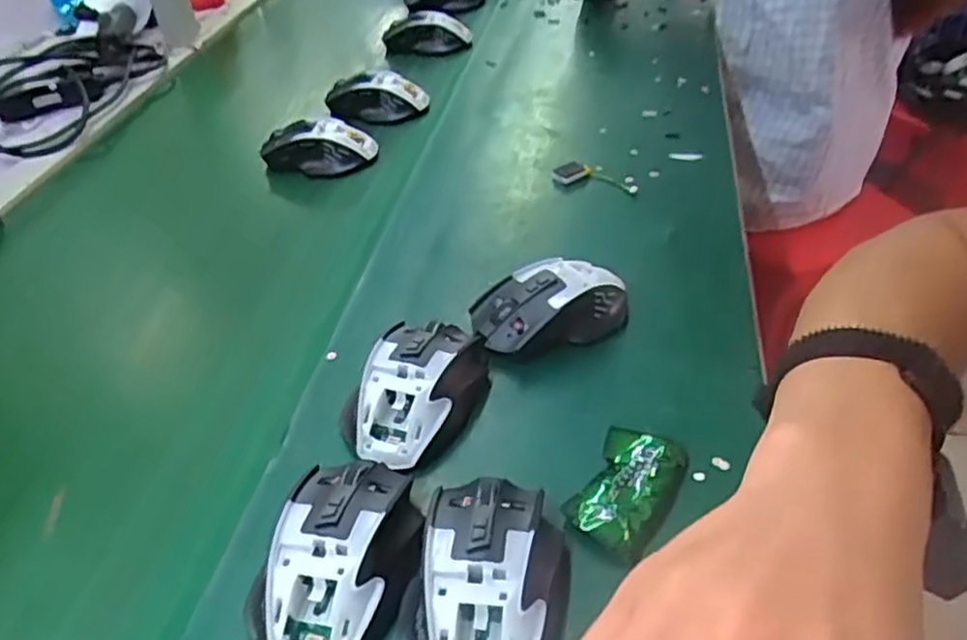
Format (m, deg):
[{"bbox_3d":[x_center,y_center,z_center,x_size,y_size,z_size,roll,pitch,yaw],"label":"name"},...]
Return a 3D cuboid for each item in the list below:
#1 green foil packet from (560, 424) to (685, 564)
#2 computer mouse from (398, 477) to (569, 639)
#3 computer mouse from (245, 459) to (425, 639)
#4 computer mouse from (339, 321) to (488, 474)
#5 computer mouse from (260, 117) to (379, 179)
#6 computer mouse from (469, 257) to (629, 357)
[{"bbox_3d":[0.081,0.098,0.408,0.049,0.025,0.081,18,49,27],"label":"green foil packet"},{"bbox_3d":[0.002,0.127,0.355,0.073,0.038,0.111,5,44,15],"label":"computer mouse"},{"bbox_3d":[-0.073,0.120,0.372,0.074,0.038,0.113,6,45,16],"label":"computer mouse"},{"bbox_3d":[-0.042,0.041,0.458,0.070,0.038,0.109,10,46,20],"label":"computer mouse"},{"bbox_3d":[-0.172,-0.180,0.751,0.117,0.036,0.070,-17,43,-8],"label":"computer mouse"},{"bbox_3d":[0.049,-0.012,0.510,0.111,0.040,0.061,-20,44,-11],"label":"computer mouse"}]

